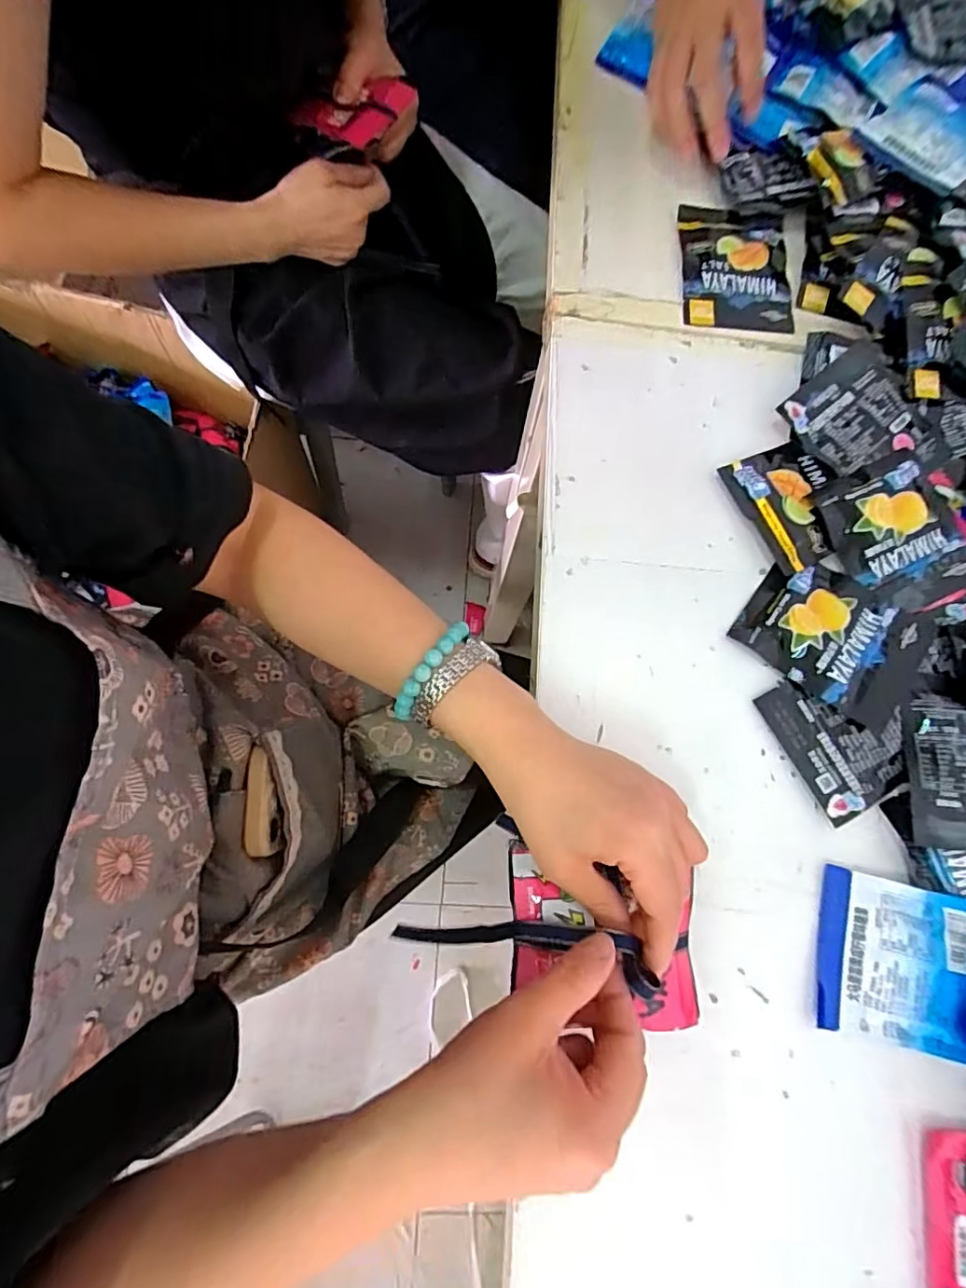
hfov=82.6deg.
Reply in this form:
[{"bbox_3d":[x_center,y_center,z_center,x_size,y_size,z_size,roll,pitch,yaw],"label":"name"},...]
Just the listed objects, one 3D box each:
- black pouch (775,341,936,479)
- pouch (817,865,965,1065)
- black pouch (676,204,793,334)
[{"bbox_3d":[0.275,-0.161,0.395,0.092,0.012,0.091,-38,80,-9],"label":"black pouch"},{"bbox_3d":[0.254,0.189,0.322,0.111,0.006,0.086,14,77,2],"label":"pouch"},{"bbox_3d":[0.197,-0.294,0.430,0.087,0.013,0.106,3,77,-1],"label":"black pouch"}]

